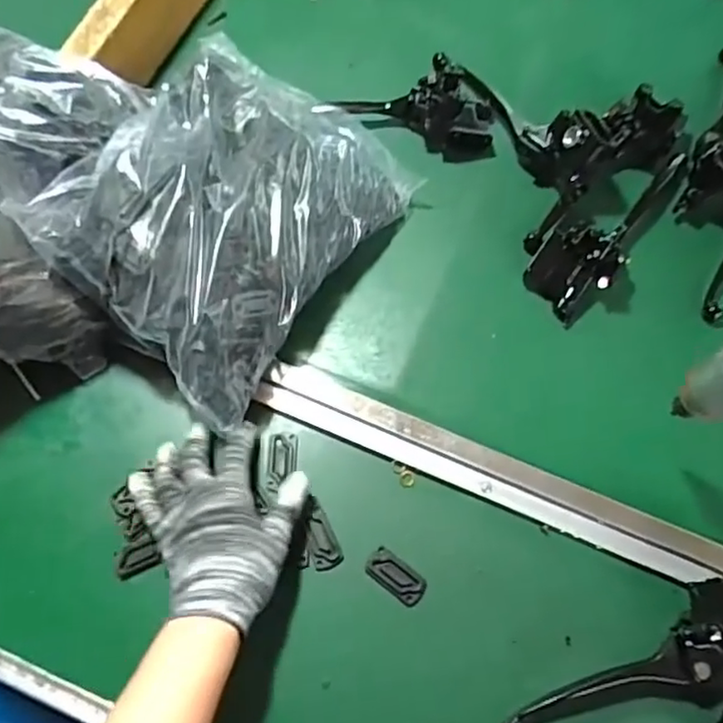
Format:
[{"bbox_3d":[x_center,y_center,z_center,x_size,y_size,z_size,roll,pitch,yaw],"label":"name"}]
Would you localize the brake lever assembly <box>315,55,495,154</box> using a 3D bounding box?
[{"bbox_3d":[0.049,-0.252,0.637,0.180,0.059,0.073,5,70,1],"label":"brake lever assembly"}]

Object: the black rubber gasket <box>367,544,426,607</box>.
[{"bbox_3d":[0.027,0.168,0.506,0.050,0.004,0.025,35,73,11],"label":"black rubber gasket"}]

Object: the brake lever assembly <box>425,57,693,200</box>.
[{"bbox_3d":[0.197,-0.249,0.634,0.141,0.067,0.210,-42,76,-15],"label":"brake lever assembly"}]

